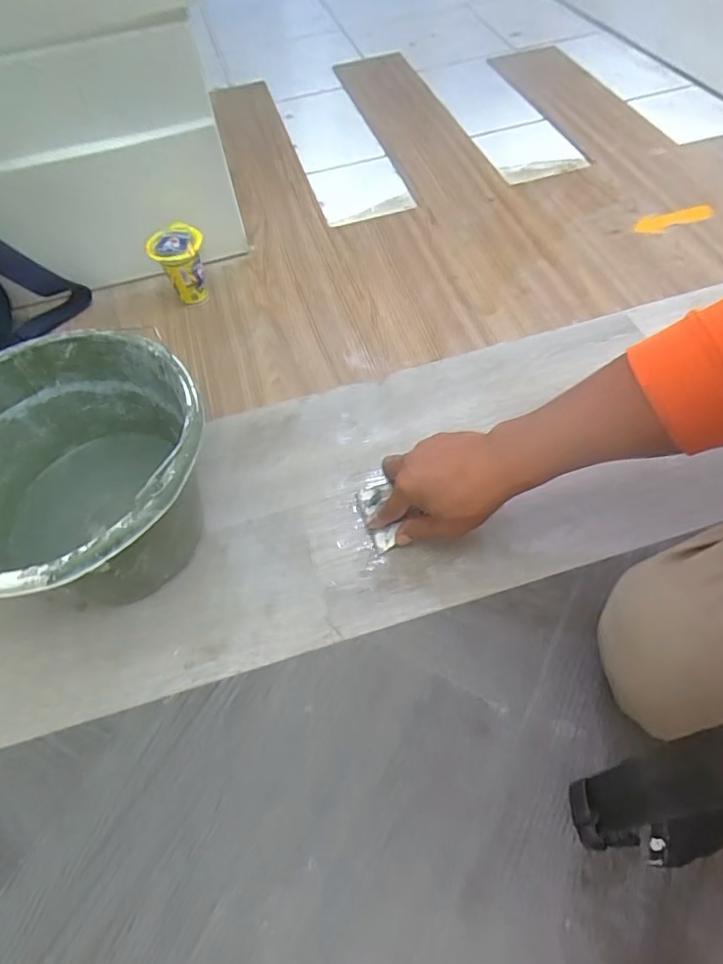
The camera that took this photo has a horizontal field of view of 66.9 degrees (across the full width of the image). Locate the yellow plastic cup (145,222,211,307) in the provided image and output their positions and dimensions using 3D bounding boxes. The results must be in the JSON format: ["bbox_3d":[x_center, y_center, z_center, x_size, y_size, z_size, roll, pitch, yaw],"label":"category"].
[{"bbox_3d":[-0.241,-0.290,0.743,0.069,0.092,0.068,-16,58,-6],"label":"yellow plastic cup"}]

